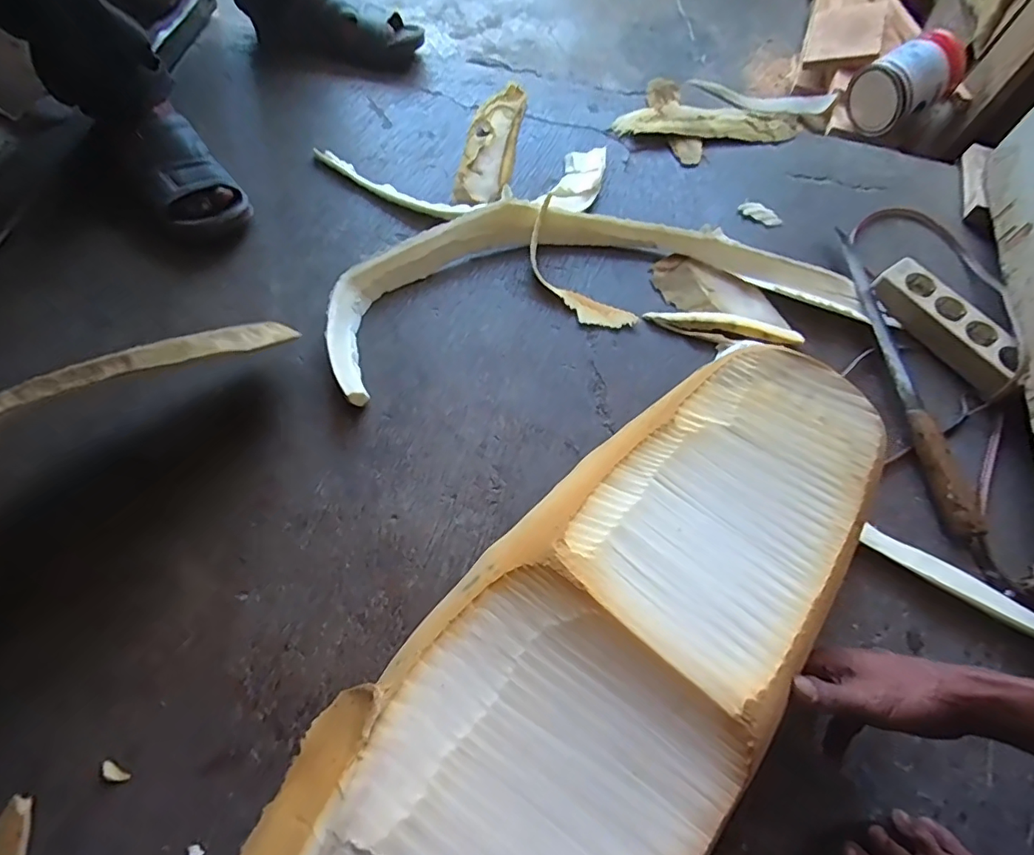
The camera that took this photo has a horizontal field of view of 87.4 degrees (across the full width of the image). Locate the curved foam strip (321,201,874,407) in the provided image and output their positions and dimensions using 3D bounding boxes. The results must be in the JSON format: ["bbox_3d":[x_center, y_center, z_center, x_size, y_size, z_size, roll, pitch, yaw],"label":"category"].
[{"bbox_3d":[0.093,-0.184,0.672,0.651,0.040,0.233,-11,68,-8],"label":"curved foam strip"}]

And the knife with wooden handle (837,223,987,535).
[{"bbox_3d":[0.460,-0.069,0.653,0.036,0.032,0.402,-4,67,-5],"label":"knife with wooden handle"}]

